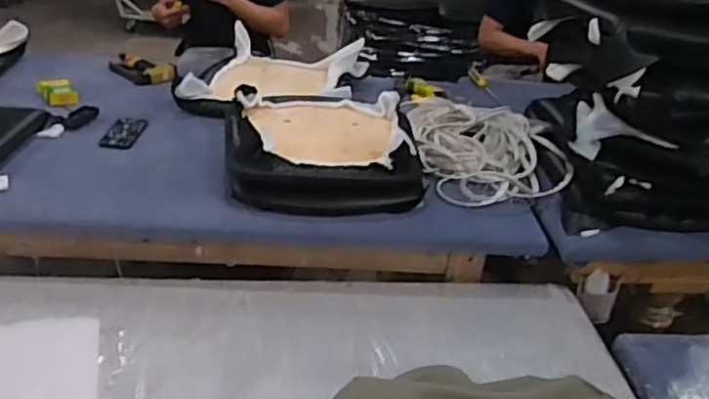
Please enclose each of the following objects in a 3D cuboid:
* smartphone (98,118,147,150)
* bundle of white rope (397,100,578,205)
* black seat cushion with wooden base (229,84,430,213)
[{"bbox_3d":[-0.605,-0.177,1.729,0.087,0.004,0.191,4,30,-4],"label":"smartphone"},{"bbox_3d":[0.331,-0.154,1.775,0.360,0.090,0.503,0,31,-12],"label":"bundle of white rope"},{"bbox_3d":[-0.076,-0.136,1.614,0.463,0.158,0.404,1,31,-9],"label":"black seat cushion with wooden base"}]

